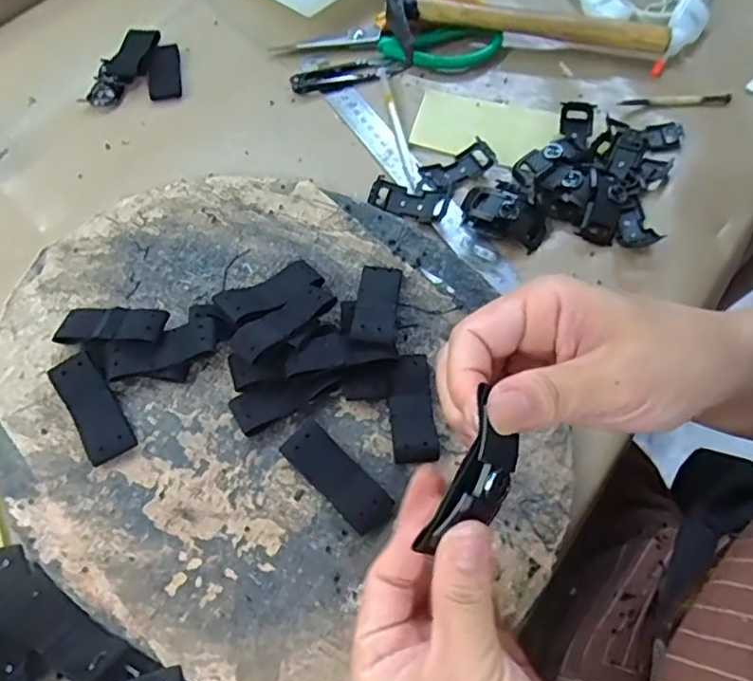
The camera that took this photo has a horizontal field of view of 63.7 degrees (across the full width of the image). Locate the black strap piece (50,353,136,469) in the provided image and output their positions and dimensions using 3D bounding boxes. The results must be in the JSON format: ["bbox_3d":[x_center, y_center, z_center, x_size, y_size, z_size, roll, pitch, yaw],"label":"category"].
[{"bbox_3d":[-0.161,0.038,0.344,0.025,0.006,0.066,-31,73,-13],"label":"black strap piece"}]

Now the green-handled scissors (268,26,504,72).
[{"bbox_3d":[0.010,-0.248,0.507,0.191,0.009,0.038,2,63,1],"label":"green-handled scissors"}]

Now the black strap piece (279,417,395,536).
[{"bbox_3d":[-0.022,0.074,0.331,0.067,0.009,0.025,41,69,19],"label":"black strap piece"}]

